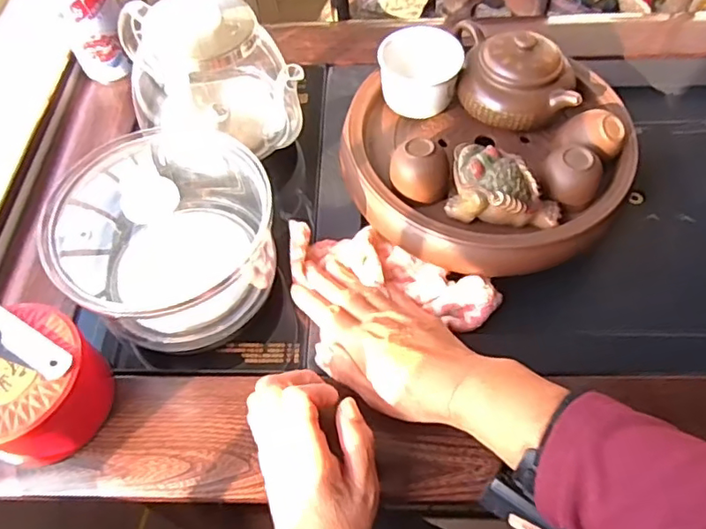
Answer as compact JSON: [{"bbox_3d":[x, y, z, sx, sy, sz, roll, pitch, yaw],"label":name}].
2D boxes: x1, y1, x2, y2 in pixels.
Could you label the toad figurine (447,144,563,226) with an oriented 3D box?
[{"bbox_3d":[0.119,-0.057,0.452,0.090,0.043,0.053,18,60,13],"label":"toad figurine"}]

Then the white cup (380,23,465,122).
[{"bbox_3d":[0.060,-0.167,0.517,0.071,0.059,0.067,-1,58,2],"label":"white cup"}]

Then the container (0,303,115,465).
[{"bbox_3d":[-0.232,0.089,0.417,0.097,0.070,0.093,-1,58,2],"label":"container"}]

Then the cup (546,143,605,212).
[{"bbox_3d":[0.175,-0.071,0.455,0.036,0.032,0.037,-1,58,2],"label":"cup"}]

